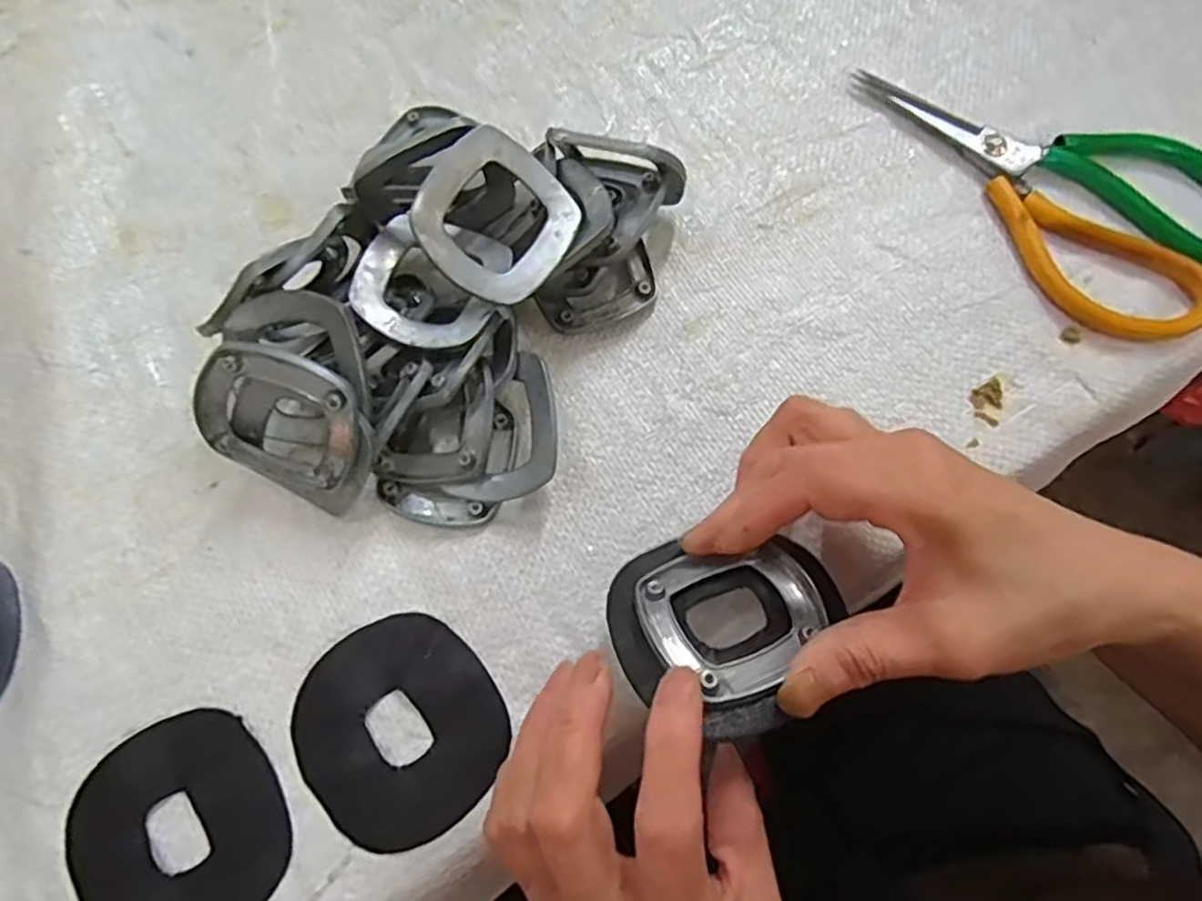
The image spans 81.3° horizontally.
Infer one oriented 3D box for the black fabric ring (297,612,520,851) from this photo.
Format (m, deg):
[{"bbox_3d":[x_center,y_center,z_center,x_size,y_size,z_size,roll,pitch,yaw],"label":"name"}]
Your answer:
[{"bbox_3d":[-0.079,0.108,0.275,0.075,0.004,0.080,-40,75,-10],"label":"black fabric ring"}]

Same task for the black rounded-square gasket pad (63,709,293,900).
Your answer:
[{"bbox_3d":[-0.160,0.144,0.265,0.077,0.004,0.080,-29,75,-7],"label":"black rounded-square gasket pad"}]

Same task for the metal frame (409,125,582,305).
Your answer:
[{"bbox_3d":[-0.041,-0.092,0.275,0.058,0.005,0.060,38,76,-17],"label":"metal frame"}]

